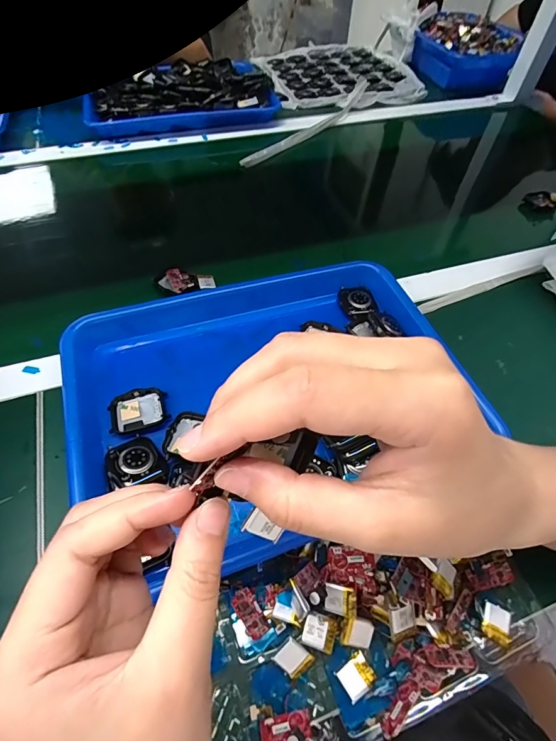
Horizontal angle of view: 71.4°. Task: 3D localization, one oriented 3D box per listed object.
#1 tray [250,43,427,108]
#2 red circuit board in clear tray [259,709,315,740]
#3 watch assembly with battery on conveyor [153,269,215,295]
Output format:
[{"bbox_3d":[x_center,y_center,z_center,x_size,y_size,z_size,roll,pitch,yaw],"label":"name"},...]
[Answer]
[{"bbox_3d":[0.121,-0.619,0.809,0.295,0.031,0.315,-15,57,-13],"label":"tray"},{"bbox_3d":[0.005,0.216,0.230,0.030,0.006,0.017,-10,56,-9],"label":"red circuit board in clear tray"},{"bbox_3d":[-0.107,-0.101,0.442,0.066,0.013,0.032,4,54,0],"label":"watch assembly with battery on conveyor"}]

